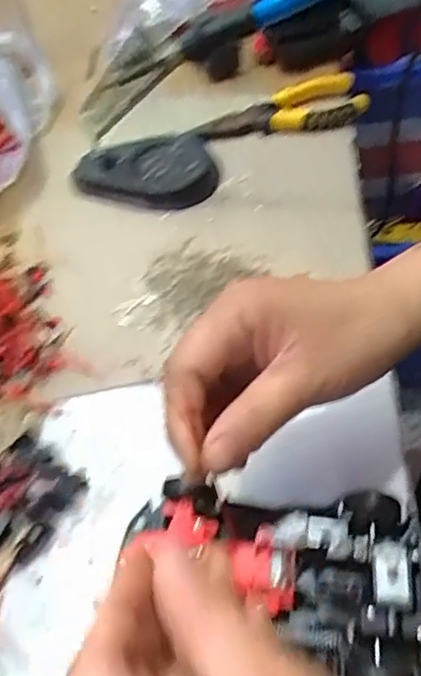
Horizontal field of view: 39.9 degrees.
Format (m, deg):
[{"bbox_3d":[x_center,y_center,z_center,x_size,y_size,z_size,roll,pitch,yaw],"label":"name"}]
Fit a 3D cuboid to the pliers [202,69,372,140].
[{"bbox_3d":[0.066,-0.187,0.488,0.144,0.021,0.052,-24,56,-13],"label":"pliers"}]

